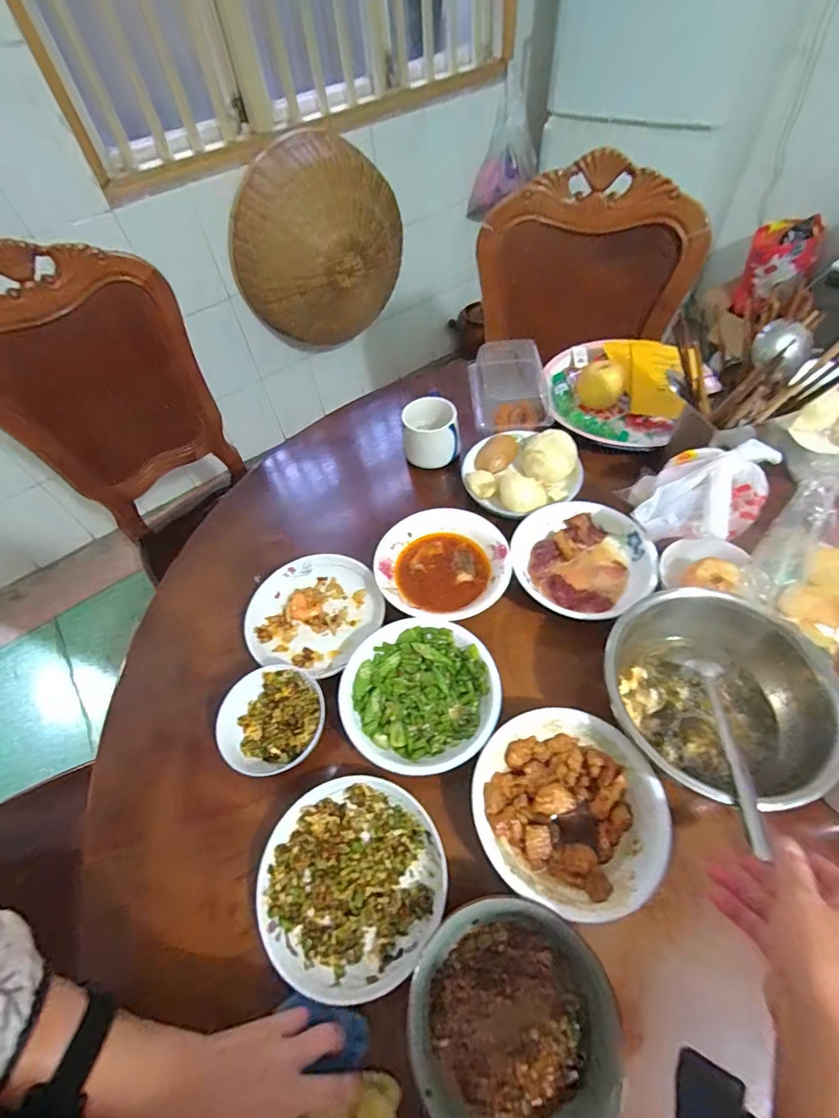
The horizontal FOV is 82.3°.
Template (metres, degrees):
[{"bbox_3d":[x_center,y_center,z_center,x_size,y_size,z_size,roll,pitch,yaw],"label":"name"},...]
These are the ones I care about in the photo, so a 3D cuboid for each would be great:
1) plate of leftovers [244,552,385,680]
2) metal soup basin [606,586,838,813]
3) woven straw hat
[{"bbox_3d":[-0.136,0.072,0.635,0.160,0.029,0.175,-2,55,3],"label":"plate of leftovers"},{"bbox_3d":[0.305,0.135,0.496,0.196,0.099,0.207,-2,55,3],"label":"metal soup basin"},{"bbox_3d":[-0.290,-0.916,1.477,0.529,0.534,0.165,-26,57,-13],"label":"woven straw hat"}]

